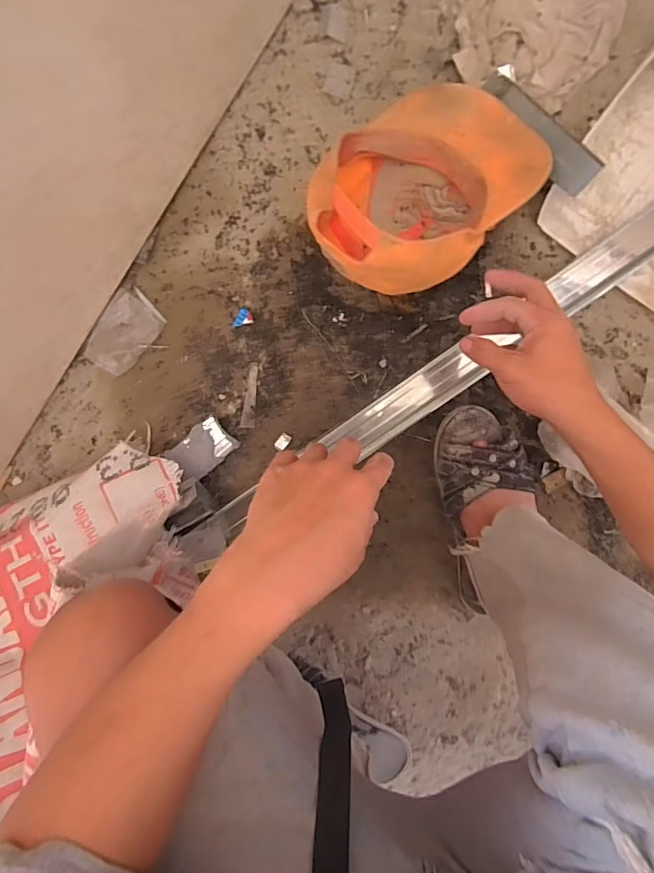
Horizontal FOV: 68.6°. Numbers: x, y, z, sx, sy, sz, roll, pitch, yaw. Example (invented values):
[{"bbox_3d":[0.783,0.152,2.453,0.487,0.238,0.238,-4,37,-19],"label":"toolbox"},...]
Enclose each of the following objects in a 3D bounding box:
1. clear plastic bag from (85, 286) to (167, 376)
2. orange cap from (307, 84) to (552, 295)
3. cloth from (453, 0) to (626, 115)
[{"bbox_3d":[-0.245,-0.124,0.582,0.059,0.016,0.099,37,99,-5],"label":"clear plastic bag"},{"bbox_3d":[0.099,-0.258,0.479,0.240,0.157,0.164,-41,96,8],"label":"orange cap"},{"bbox_3d":[0.223,-0.444,0.510,0.172,0.018,0.153,19,100,-2],"label":"cloth"}]

